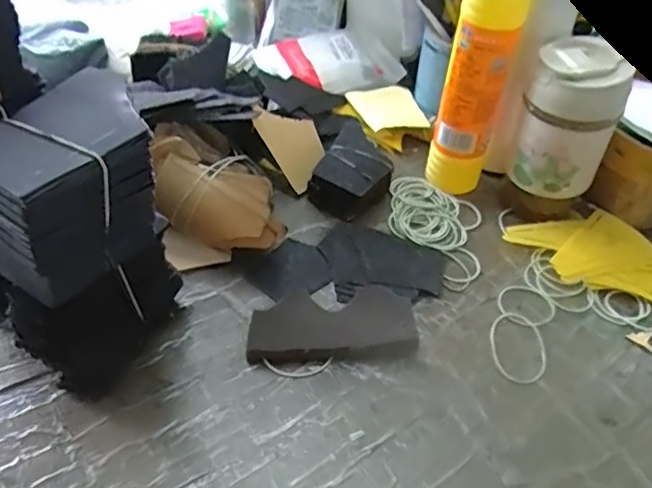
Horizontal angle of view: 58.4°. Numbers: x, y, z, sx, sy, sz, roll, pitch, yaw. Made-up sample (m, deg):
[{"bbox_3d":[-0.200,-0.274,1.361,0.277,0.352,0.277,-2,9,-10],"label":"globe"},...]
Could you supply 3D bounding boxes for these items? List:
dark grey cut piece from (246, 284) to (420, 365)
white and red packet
[{"bbox_3d":[0.004,0.062,0.451,0.125,0.023,0.054,-4,44,-6],"label":"dark grey cut piece"},{"bbox_3d":[0.002,-0.224,0.712,0.171,0.035,0.097,-6,45,-8],"label":"white and red packet"}]

